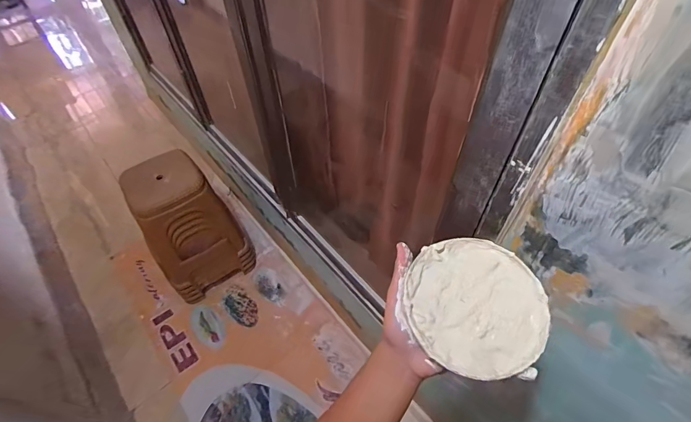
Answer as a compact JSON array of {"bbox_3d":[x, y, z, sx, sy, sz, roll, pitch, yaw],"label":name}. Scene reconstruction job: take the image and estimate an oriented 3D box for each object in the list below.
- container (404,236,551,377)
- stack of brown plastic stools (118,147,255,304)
[{"bbox_3d":[0.140,0.099,0.398,0.143,0.019,0.147,14,54,12],"label":"container"},{"bbox_3d":[-0.631,0.069,1.546,0.353,0.579,0.287,-23,55,-16],"label":"stack of brown plastic stools"}]

